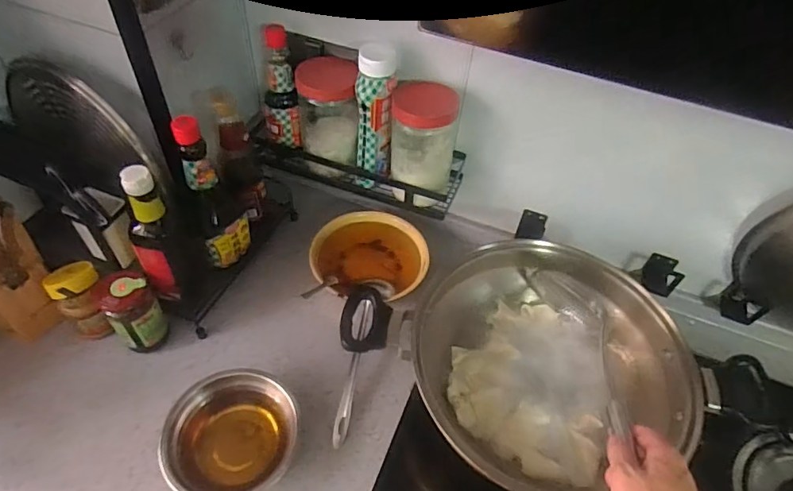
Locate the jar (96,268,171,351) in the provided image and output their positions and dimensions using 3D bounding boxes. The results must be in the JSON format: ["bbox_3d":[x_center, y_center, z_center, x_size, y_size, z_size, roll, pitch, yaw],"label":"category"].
[{"bbox_3d":[-0.373,0.098,0.721,0.066,0.123,0.072,2,50,-3],"label":"jar"}]

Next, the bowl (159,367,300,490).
[{"bbox_3d":[-0.211,0.244,0.655,0.157,0.068,0.151,2,50,-3],"label":"bowl"}]

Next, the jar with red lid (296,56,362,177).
[{"bbox_3d":[-0.107,-0.205,0.800,0.092,0.171,0.087,-3,50,-7],"label":"jar with red lid"}]

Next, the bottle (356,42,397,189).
[{"bbox_3d":[-0.031,-0.186,0.758,0.061,0.215,0.047,3,50,-2],"label":"bottle"}]

